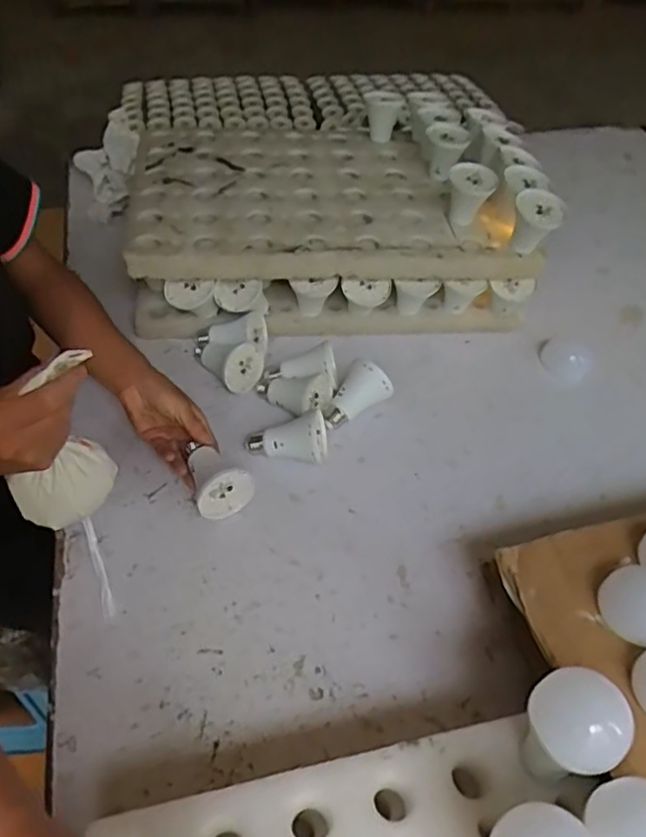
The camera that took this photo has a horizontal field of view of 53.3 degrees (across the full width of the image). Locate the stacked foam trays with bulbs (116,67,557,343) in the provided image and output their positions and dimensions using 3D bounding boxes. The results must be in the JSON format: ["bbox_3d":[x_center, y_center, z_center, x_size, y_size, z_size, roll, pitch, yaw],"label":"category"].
[{"bbox_3d":[0.000,-0.315,0.958,0.535,0.193,0.380,-4,48,-10],"label":"stacked foam trays with bulbs"}]

